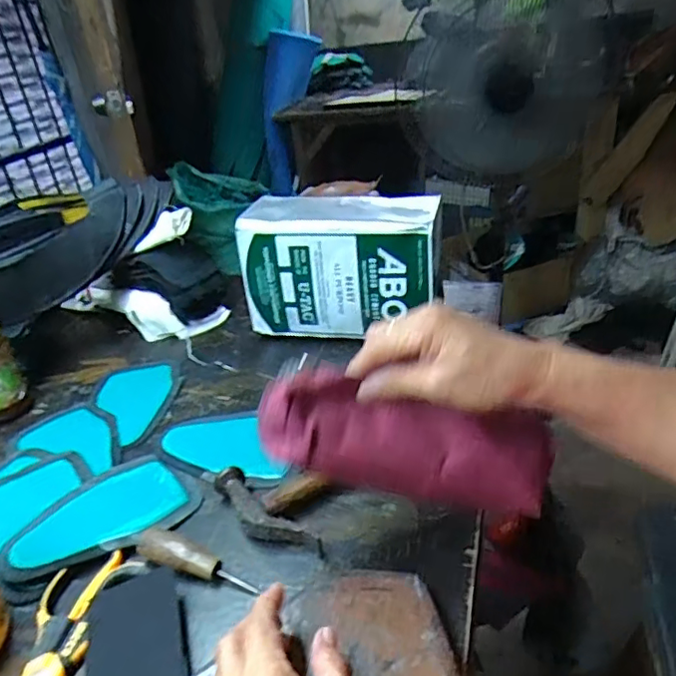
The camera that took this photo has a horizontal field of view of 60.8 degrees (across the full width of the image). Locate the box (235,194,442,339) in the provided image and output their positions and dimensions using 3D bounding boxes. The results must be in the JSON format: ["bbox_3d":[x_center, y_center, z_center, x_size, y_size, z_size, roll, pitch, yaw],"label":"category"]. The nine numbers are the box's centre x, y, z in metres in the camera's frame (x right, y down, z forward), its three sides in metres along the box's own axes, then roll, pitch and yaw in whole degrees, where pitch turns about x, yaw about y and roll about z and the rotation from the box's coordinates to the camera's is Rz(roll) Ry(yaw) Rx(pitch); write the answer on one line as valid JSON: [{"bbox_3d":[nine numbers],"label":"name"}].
[{"bbox_3d":[0.006,-0.081,0.706,0.241,0.165,0.089,3,32,18],"label":"box"}]

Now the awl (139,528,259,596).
[{"bbox_3d":[-0.113,0.172,0.445,0.108,0.023,0.024,10,35,27],"label":"awl"}]

